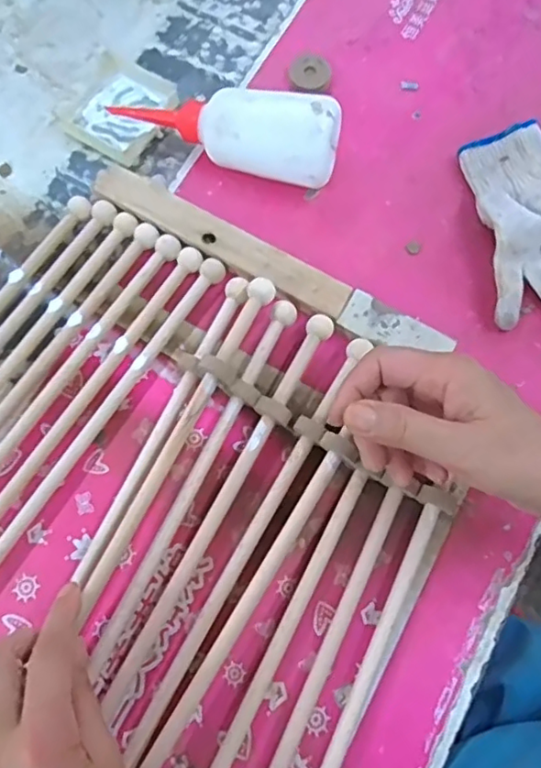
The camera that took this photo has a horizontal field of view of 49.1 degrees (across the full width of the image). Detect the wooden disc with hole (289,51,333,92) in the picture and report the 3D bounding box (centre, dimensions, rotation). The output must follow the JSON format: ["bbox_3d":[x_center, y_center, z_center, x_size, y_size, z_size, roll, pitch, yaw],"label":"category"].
[{"bbox_3d":[0.034,-0.262,0.496,0.034,0.009,0.034,0,74,0],"label":"wooden disc with hole"}]

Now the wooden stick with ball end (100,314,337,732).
[{"bbox_3d":[-0.126,0.249,0.343,0.015,0.022,0.698,28,76,7],"label":"wooden stick with ball end"}]

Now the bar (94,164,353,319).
[{"bbox_3d":[-0.038,-0.104,0.442,0.205,0.021,0.030,29,76,8],"label":"bar"}]

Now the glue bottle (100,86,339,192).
[{"bbox_3d":[-0.030,-0.190,0.449,0.164,0.062,0.053,17,75,5],"label":"glue bottle"}]

